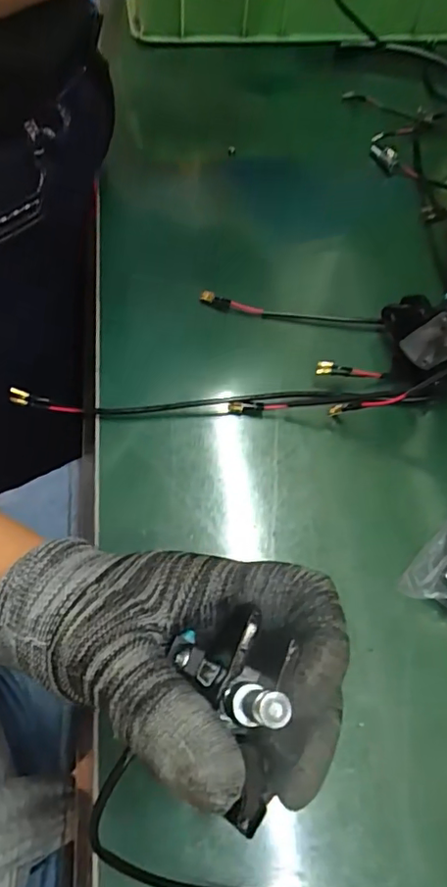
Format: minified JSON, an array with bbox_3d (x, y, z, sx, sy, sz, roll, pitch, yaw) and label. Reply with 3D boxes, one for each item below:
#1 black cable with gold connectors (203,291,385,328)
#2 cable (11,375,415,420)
[{"bbox_3d":[0.047,-0.092,0.389,0.128,0.008,0.010,9,58,1],"label":"black cable with gold connectors"},{"bbox_3d":[-0.010,-0.027,0.340,0.235,0.017,0.014,-1,59,-5],"label":"cable"}]

